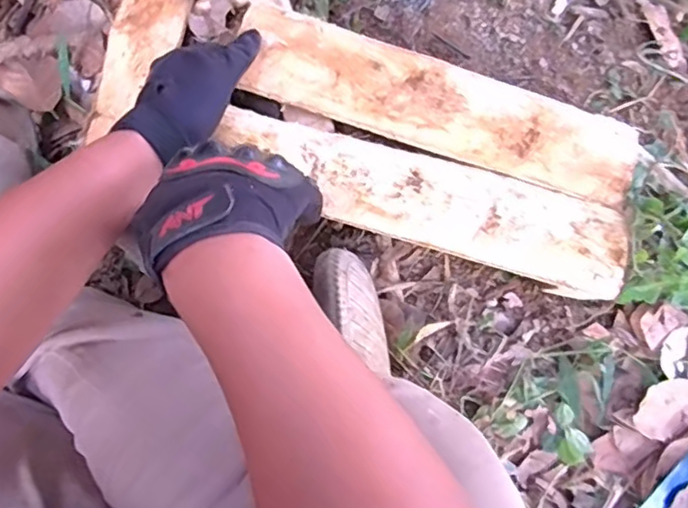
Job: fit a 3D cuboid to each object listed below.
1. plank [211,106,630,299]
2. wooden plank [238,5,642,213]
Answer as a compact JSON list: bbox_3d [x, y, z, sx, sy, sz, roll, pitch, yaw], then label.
[{"bbox_3d":[0.081,-0.049,0.525,0.376,0.020,0.089,18,75,-7],"label":"plank"},{"bbox_3d":[0.100,-0.136,0.547,0.378,0.016,0.089,16,75,-6],"label":"wooden plank"}]

